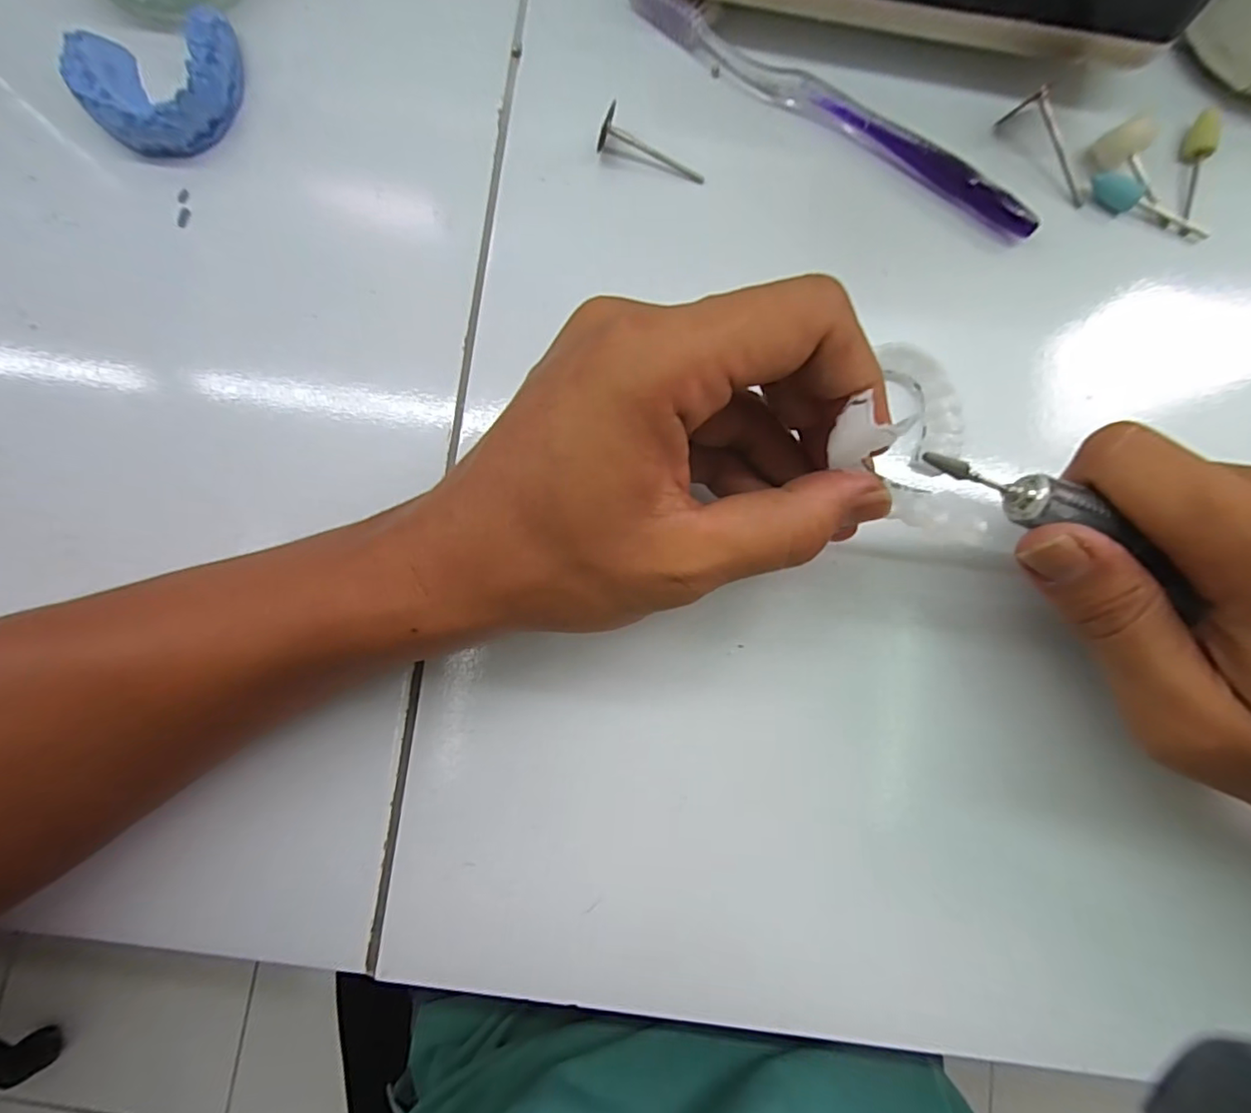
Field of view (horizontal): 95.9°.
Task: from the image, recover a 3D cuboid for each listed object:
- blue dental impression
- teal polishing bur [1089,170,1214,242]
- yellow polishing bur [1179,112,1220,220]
[{"bbox_3d":[-0.186,-0.187,0.221,0.060,0.017,0.053,-4,84,-1],"label":"blue dental impression"},{"bbox_3d":[0.209,-0.139,0.223,0.049,0.009,0.009,21,84,2],"label":"teal polishing bur"},{"bbox_3d":[0.228,-0.157,0.225,0.010,0.009,0.042,19,85,2],"label":"yellow polishing bur"}]

